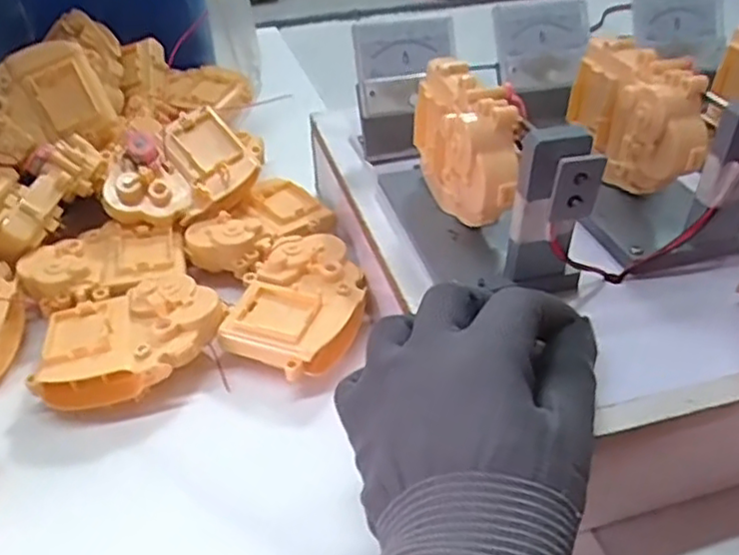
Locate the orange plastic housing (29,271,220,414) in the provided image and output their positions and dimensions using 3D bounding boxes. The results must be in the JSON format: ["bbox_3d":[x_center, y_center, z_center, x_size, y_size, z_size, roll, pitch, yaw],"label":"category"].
[{"bbox_3d":[-0.134,0.036,0.383,0.099,0.033,0.065,-9,39,-9],"label":"orange plastic housing"}]

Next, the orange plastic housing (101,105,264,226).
[{"bbox_3d":[-0.131,-0.074,0.469,0.070,0.024,0.101,45,67,6],"label":"orange plastic housing"}]

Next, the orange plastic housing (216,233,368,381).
[{"bbox_3d":[-0.041,0.012,0.407,0.073,0.032,0.101,11,40,15],"label":"orange plastic housing"}]

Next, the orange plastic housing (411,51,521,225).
[{"bbox_3d":[0.050,-0.063,0.350,0.033,0.078,0.096,-6,39,-5],"label":"orange plastic housing"}]

